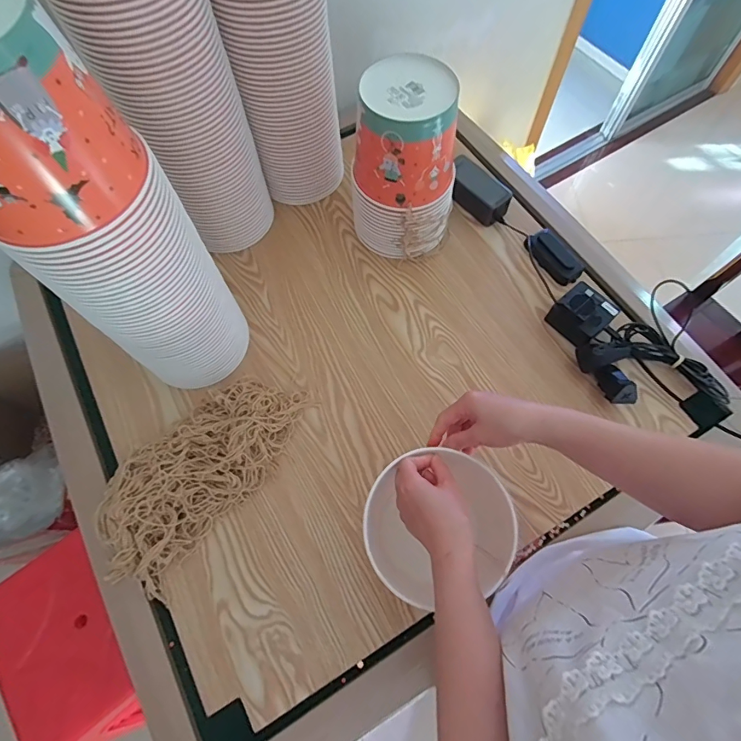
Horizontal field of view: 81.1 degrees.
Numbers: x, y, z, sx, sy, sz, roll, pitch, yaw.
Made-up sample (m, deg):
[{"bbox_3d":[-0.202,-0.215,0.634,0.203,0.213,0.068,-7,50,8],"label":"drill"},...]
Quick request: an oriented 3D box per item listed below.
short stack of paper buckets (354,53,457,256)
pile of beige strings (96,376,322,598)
[{"bbox_3d":[0.052,-0.301,0.664,0.151,0.252,0.137,12,67,6],"label":"short stack of paper buckets"},{"bbox_3d":[-0.235,0.128,0.594,0.154,0.063,0.319,35,72,14],"label":"pile of beige strings"}]

